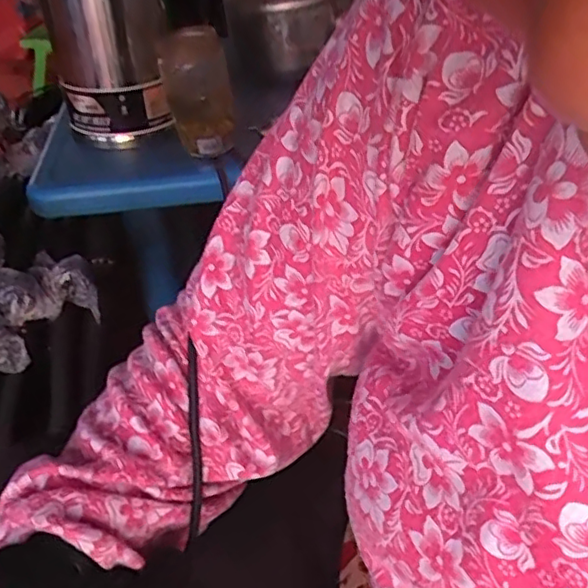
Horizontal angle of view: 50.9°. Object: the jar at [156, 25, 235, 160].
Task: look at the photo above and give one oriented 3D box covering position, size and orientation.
[{"bbox_3d":[-0.114,-0.239,0.732,0.077,0.131,0.074,-5,36,-8],"label":"jar"}]

